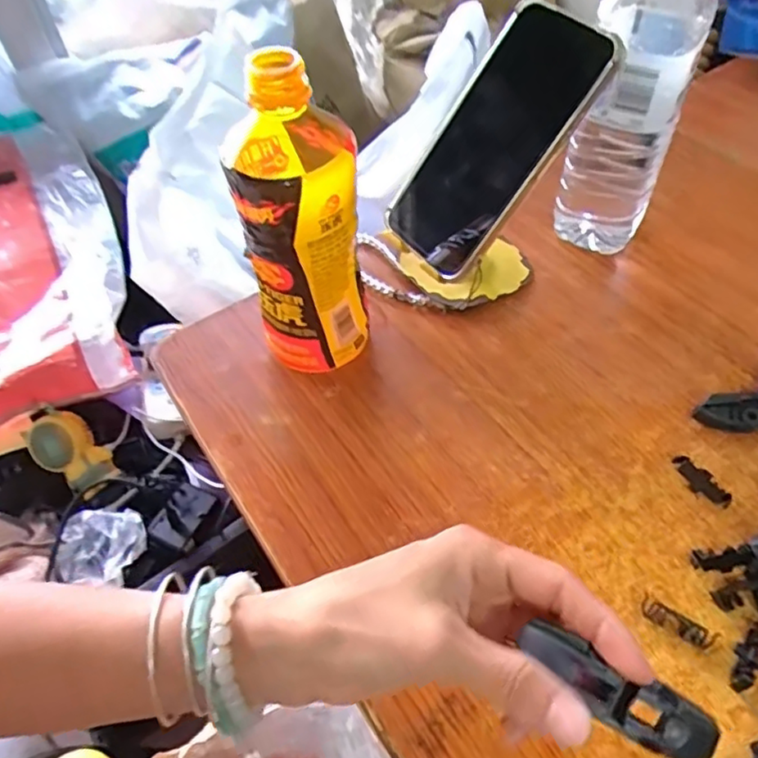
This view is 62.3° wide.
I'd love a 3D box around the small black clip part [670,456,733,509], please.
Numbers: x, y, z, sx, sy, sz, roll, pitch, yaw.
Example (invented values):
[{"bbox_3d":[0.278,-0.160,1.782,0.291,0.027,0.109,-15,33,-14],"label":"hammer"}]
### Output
[{"bbox_3d":[0.181,0.058,0.353,0.012,0.009,0.035,-25,54,-15],"label":"small black clip part"}]

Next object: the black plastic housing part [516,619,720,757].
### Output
[{"bbox_3d":[0.083,0.110,0.219,0.067,0.010,0.020,29,59,17],"label":"black plastic housing part"}]

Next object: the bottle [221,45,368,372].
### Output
[{"bbox_3d":[-0.047,-0.088,0.369,0.062,0.189,0.074,-14,52,-7],"label":"bottle"}]

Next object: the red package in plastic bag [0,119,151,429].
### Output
[{"bbox_3d":[-0.474,-0.152,0.814,0.263,0.114,0.441,-26,54,-16],"label":"red package in plastic bag"}]

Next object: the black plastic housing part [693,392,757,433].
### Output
[{"bbox_3d":[0.223,0.021,0.370,0.066,0.024,0.017,-4,51,1],"label":"black plastic housing part"}]

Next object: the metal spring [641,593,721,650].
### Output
[{"bbox_3d":[0.147,0.121,0.310,0.035,0.006,0.011,26,58,23],"label":"metal spring"}]

